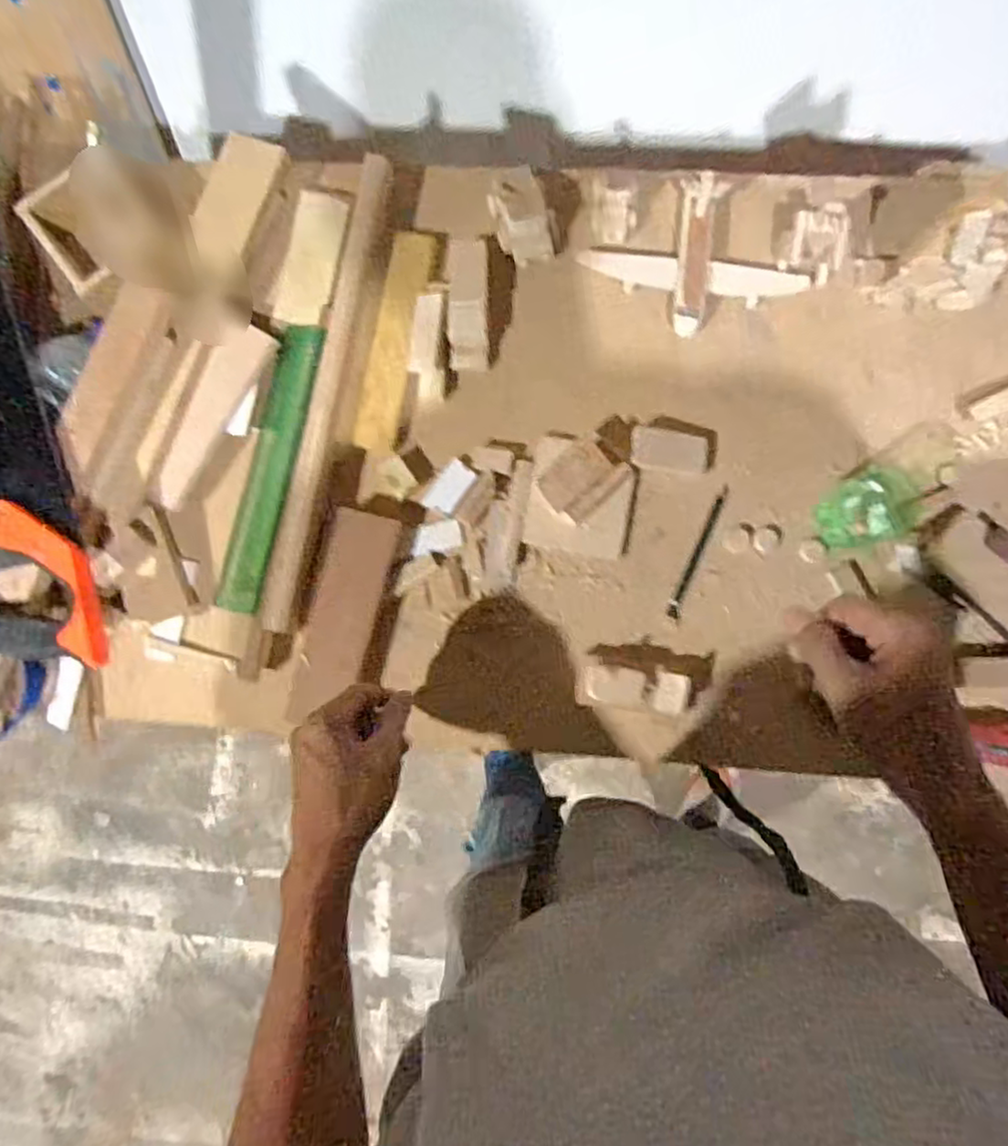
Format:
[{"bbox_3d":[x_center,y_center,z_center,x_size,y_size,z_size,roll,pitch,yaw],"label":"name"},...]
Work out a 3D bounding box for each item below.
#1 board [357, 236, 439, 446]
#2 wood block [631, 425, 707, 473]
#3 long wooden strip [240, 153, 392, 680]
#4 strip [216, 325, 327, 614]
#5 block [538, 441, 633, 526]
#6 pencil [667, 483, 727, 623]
[{"bbox_3d":[-0.099,-0.212,0.619,0.039,0.010,0.200,12,87,-13],"label":"board"},{"bbox_3d":[0.142,-0.106,0.589,0.065,0.011,0.033,6,85,5],"label":"wood block"},{"bbox_3d":[-0.162,-0.140,0.601,0.033,0.020,0.457,11,85,6],"label":"long wooden strip"},{"bbox_3d":[-0.203,-0.094,0.599,0.041,0.013,0.255,12,86,6],"label":"strip"},{"bbox_3d":[0.068,-0.080,0.584,0.054,0.035,0.074,45,89,7],"label":"block"},{"bbox_3d":[0.167,-0.018,0.589,0.011,0.005,0.120,23,86,4],"label":"pencil"}]

